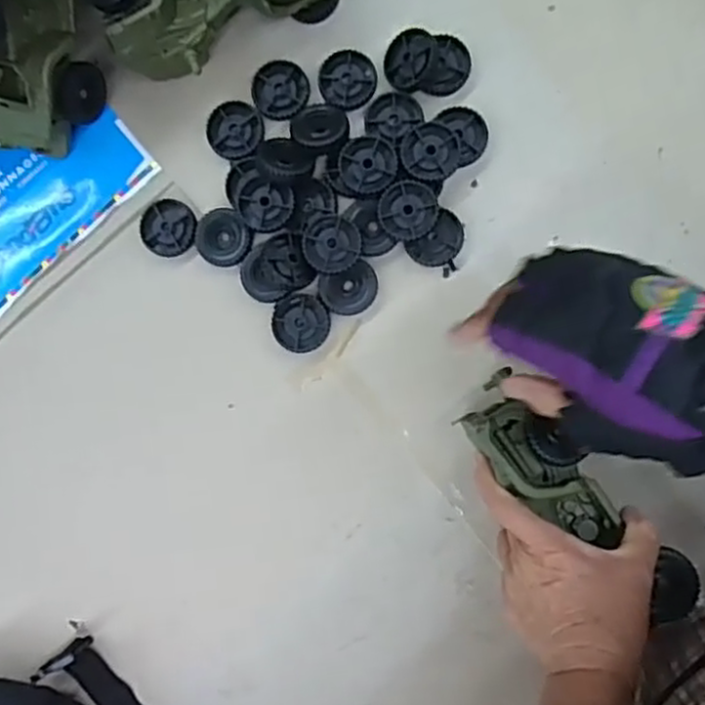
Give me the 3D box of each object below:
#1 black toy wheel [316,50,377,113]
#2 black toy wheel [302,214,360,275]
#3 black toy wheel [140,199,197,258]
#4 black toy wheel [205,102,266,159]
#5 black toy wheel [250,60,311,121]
[{"bbox_3d":[-0.003,-0.208,0.558,0.043,0.015,0.044,0,87,7],"label":"black toy wheel"},{"bbox_3d":[-0.015,-0.082,0.538,0.042,0.010,0.045,0,87,7],"label":"black toy wheel"},{"bbox_3d":[-0.144,-0.097,0.566,0.044,0.010,0.043,0,87,7],"label":"black toy wheel"},{"bbox_3d":[-0.092,-0.173,0.561,0.043,0.009,0.043,0,87,7],"label":"black toy wheel"},{"bbox_3d":[-0.055,-0.202,0.561,0.043,0.013,0.043,0,87,7],"label":"black toy wheel"}]

